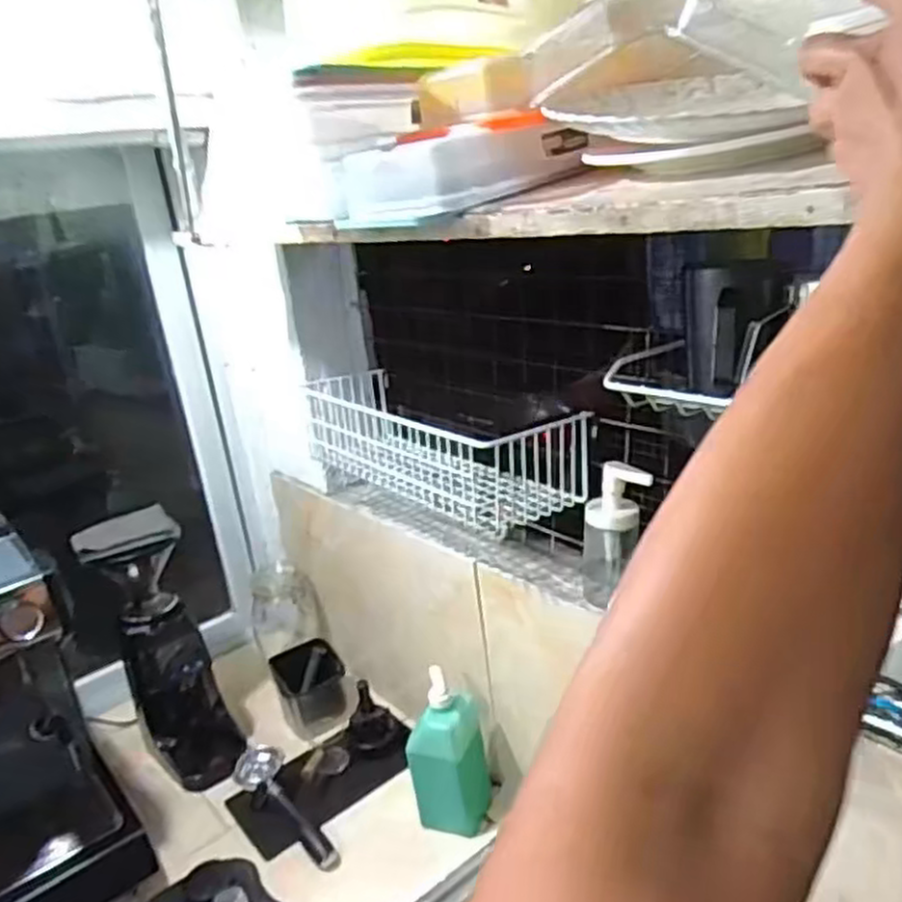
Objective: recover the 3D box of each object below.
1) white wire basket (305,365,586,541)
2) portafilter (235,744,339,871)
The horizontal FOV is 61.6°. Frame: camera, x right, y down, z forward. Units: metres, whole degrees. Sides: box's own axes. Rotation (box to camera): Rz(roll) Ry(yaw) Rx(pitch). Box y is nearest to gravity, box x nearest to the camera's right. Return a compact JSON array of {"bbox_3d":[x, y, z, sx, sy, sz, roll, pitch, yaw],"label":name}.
[{"bbox_3d":[-0.039,-0.015,1.076,0.163,0.130,0.508,-19,22,-32],"label":"white wire basket"},{"bbox_3d":[-0.240,0.520,1.098,0.065,0.070,0.261,-19,21,-30],"label":"portafilter"}]

